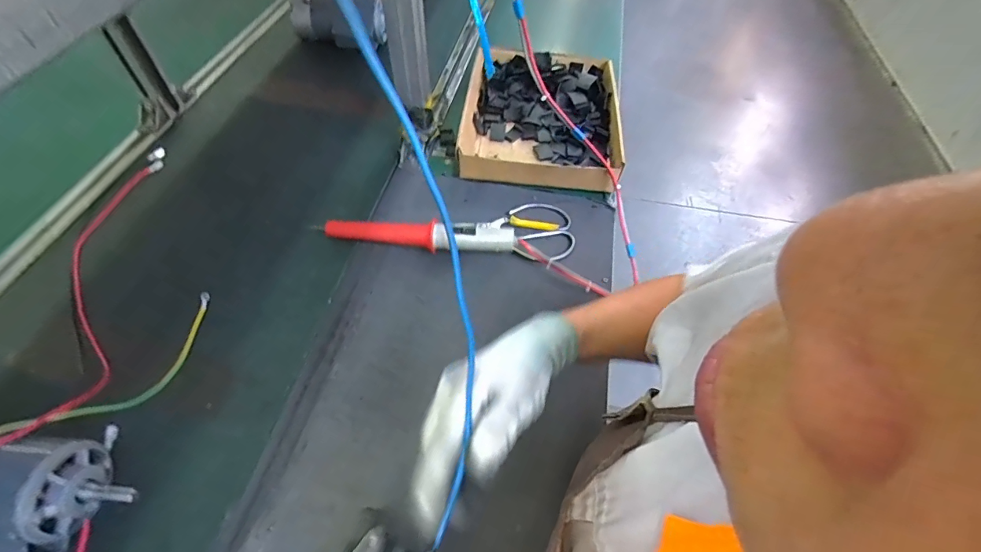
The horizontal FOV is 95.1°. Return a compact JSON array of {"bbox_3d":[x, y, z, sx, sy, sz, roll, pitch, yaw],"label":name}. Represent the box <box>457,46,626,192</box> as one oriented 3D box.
[{"bbox_3d":[0.085,-0.280,0.757,0.247,0.056,0.333,5,54,2],"label":"box"}]

